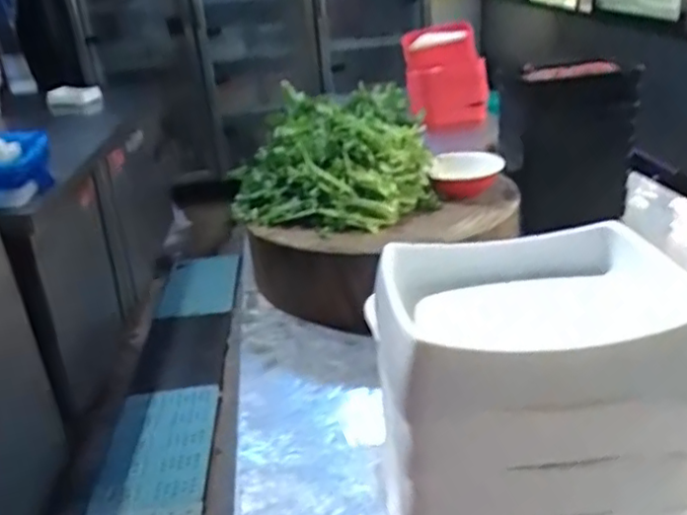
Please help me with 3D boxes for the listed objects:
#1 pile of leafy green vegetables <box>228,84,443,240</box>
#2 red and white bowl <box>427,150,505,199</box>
[{"bbox_3d":[-0.018,-0.149,0.965,0.276,0.140,0.240,-5,26,-2],"label":"pile of leafy green vegetables"},{"bbox_3d":[0.182,-0.123,0.961,0.098,0.048,0.093,-3,26,2],"label":"red and white bowl"}]

